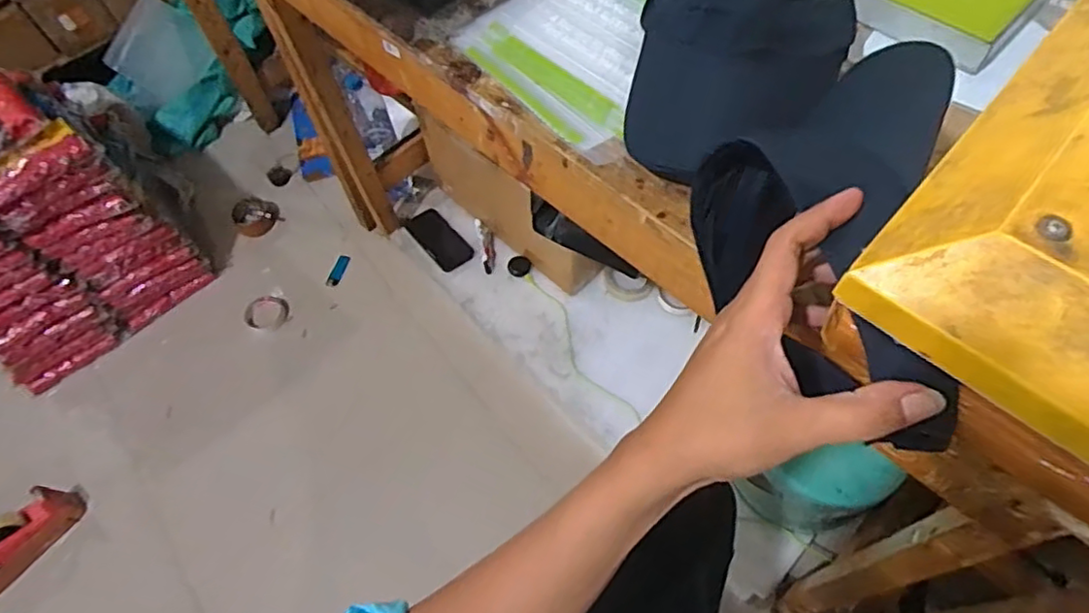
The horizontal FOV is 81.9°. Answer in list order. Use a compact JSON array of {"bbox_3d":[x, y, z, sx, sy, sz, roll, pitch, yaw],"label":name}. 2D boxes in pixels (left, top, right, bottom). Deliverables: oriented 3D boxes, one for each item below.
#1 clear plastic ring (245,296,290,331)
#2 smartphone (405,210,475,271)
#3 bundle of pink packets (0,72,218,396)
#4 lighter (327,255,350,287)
[{"bbox_3d":[-0.607,0.014,1.376,0.097,0.030,0.079,19,63,14],"label":"clear plastic ring"},{"bbox_3d":[-0.234,-0.147,1.396,0.087,0.007,0.173,-35,64,-15],"label":"smartphone"},{"bbox_3d":[-0.968,-0.117,1.180,0.213,0.476,0.410,32,67,20],"label":"bundle of pink packets"},{"bbox_3d":[-0.468,-0.080,1.423,0.026,0.016,0.085,16,63,13],"label":"lighter"}]

